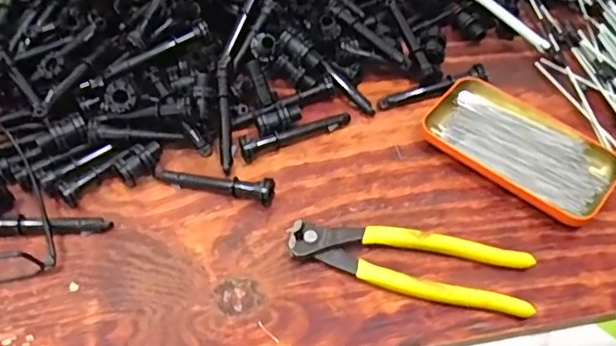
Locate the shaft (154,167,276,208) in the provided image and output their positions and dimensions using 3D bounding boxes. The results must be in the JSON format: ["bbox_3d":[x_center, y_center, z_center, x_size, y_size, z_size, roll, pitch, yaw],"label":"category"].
[{"bbox_3d":[-0.072,0.006,0.437,0.096,0.017,0.014,12,55,11],"label":"shaft"}]

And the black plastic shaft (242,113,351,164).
[{"bbox_3d":[-0.010,-0.033,0.470,0.093,0.014,0.020,-21,56,-13],"label":"black plastic shaft"}]

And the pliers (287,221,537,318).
[{"bbox_3d":[0.069,0.060,0.400,0.163,0.016,0.048,12,55,10],"label":"pliers"}]

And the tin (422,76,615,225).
[{"bbox_3d":[0.163,-0.019,0.450,0.143,0.017,0.080,35,62,24],"label":"tin"}]

